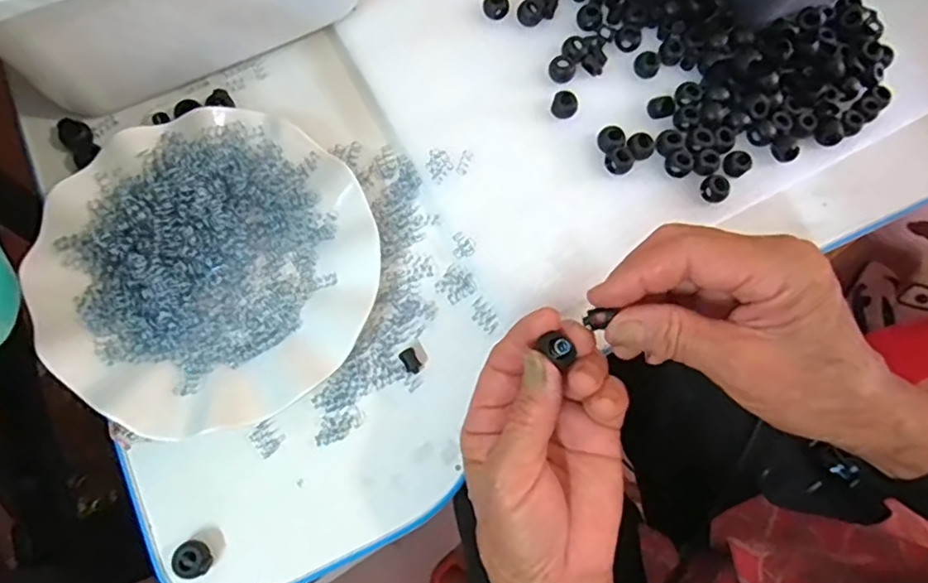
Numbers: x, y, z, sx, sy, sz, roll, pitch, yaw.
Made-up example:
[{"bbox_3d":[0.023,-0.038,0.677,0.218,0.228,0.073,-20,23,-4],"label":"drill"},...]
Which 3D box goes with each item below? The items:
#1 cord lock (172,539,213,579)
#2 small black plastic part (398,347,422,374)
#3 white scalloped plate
[{"bbox_3d":[-0.138,0.136,0.308,0.016,0.012,0.017,2,73,-6],"label":"cord lock"},{"bbox_3d":[-0.031,0.040,0.353,0.009,0.004,0.015,-28,78,-14],"label":"small black plastic part"},{"bbox_3d":[-0.142,-0.015,0.347,0.177,0.036,0.177,2,73,-6],"label":"white scalloped plate"}]

